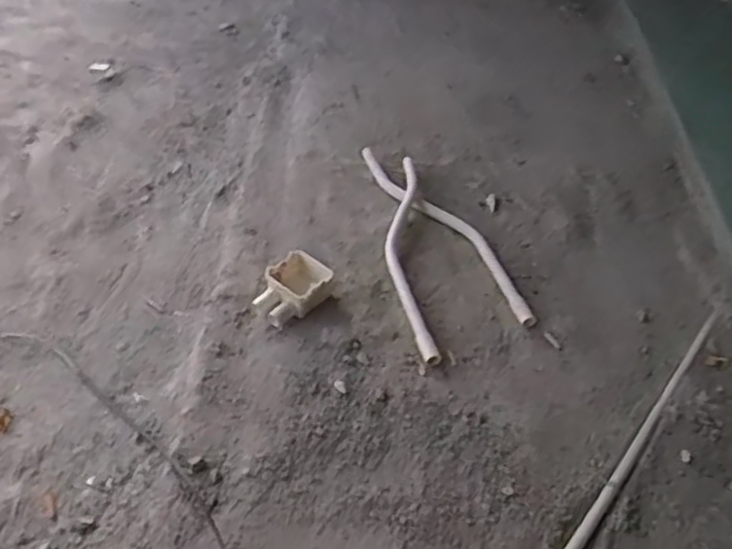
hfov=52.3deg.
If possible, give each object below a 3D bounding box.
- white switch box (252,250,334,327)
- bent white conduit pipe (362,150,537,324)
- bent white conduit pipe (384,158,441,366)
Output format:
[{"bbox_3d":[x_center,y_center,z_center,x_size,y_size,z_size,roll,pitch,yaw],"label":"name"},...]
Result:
[{"bbox_3d":[-0.117,0.021,1.137,0.096,0.052,0.111,31,49,23],"label":"white switch box"},{"bbox_3d":[0.142,-0.095,1.293,0.075,0.038,0.509,-24,52,-28],"label":"bent white conduit pipe"},{"bbox_3d":[0.067,-0.037,1.208,0.064,0.052,0.446,0,44,-6],"label":"bent white conduit pipe"}]

